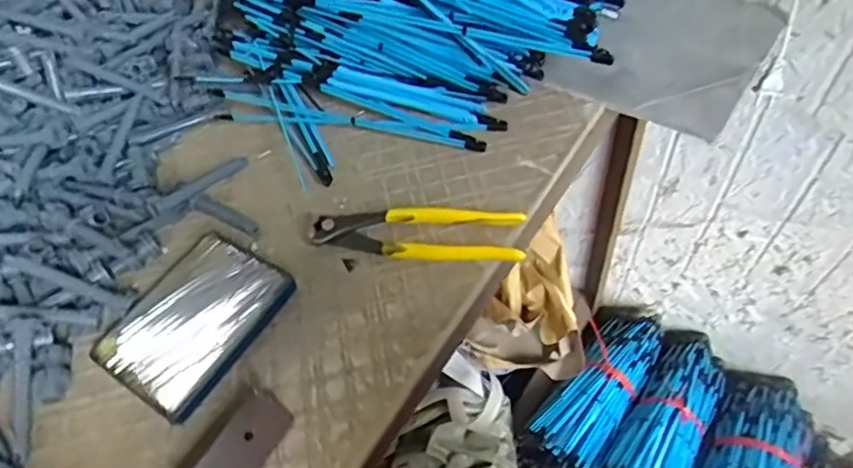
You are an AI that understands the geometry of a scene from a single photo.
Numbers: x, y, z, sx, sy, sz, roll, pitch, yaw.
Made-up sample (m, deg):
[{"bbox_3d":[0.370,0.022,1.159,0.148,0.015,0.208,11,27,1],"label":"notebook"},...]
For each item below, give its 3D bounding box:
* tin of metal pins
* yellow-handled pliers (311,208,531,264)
[{"bbox_3d":[-0.174,0.060,0.446,0.097,0.012,0.126,25,60,22],"label":"tin of metal pins"},{"bbox_3d":[-0.008,0.001,0.473,0.164,0.022,0.046,2,54,8],"label":"yellow-handled pliers"}]

